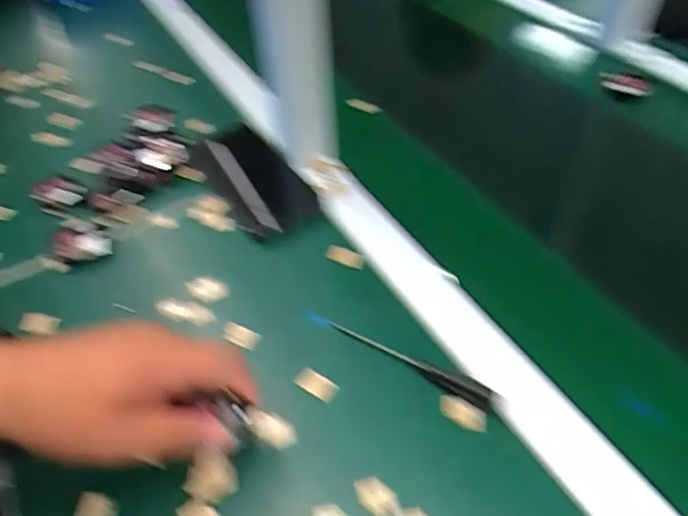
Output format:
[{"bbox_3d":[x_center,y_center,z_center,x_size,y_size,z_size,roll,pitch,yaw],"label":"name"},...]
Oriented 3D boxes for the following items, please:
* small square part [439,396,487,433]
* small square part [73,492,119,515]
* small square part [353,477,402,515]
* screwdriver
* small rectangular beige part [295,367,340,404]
[{"bbox_3d":[0.079,0.104,0.364,0.033,0.009,0.013,20,51,22],"label":"small square part"},{"bbox_3d":[-0.153,0.155,0.338,0.028,0.006,0.016,8,48,12],"label":"small square part"},{"bbox_3d":[0.021,0.145,0.330,0.031,0.008,0.016,28,55,27],"label":"small square part"},{"bbox_3d":[0.038,0.069,0.389,0.157,0.015,0.013,24,53,24],"label":"screwdriver"},{"bbox_3d":[-0.020,0.090,0.389,0.031,0.005,0.015,28,54,27],"label":"small rectangular beige part"}]

